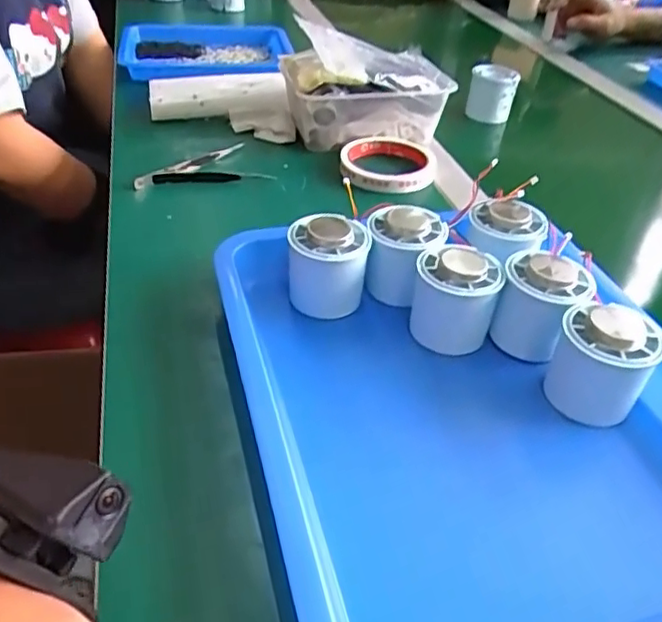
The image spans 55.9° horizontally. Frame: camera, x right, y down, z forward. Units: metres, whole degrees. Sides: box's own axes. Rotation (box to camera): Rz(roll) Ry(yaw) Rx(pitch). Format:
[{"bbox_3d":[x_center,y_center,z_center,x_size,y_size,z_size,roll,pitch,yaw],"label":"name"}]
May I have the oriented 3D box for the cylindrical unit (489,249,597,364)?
[{"bbox_3d":[0.133,-0.004,0.397,0.049,0.054,0.046,3,37,-2],"label":"cylindrical unit"}]

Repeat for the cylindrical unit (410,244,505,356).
[{"bbox_3d":[0.080,-0.010,0.409,0.050,0.062,0.053,3,37,-2],"label":"cylindrical unit"}]

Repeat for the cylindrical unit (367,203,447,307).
[{"bbox_3d":[0.050,-0.037,0.432,0.050,0.054,0.051,3,37,-2],"label":"cylindrical unit"}]

